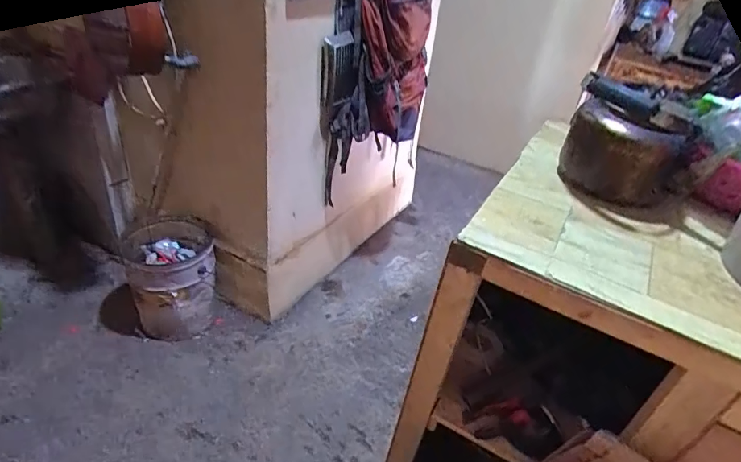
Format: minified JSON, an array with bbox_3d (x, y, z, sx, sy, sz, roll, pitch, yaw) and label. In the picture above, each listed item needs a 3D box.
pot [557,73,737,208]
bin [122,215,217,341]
[{"bbox_3d":[0.389,-0.124,0.681,0.158,0.164,0.138,6,36,0],"label":"pot"},{"bbox_3d":[-0.650,0.160,1.551,0.256,0.326,0.284,-11,39,-22],"label":"bin"}]

